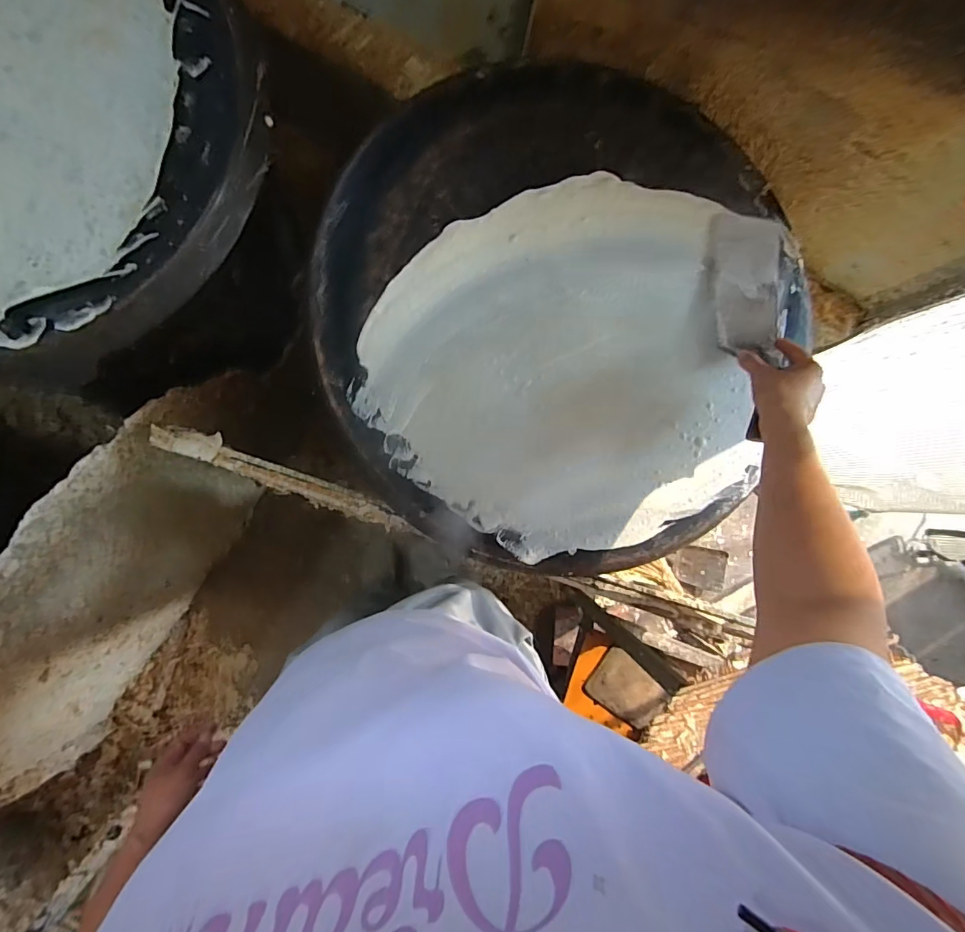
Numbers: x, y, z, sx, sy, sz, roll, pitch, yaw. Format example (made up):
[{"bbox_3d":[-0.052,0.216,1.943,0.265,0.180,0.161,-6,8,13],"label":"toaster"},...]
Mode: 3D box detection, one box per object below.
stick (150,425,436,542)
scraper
[{"bbox_3d":[-0.250,0.023,0.626,0.369,0.029,0.036,22,85,-6],"label":"stick"},{"bbox_3d":[0.321,-0.167,0.551,0.090,0.035,0.287,10,76,-9],"label":"scraper"}]

